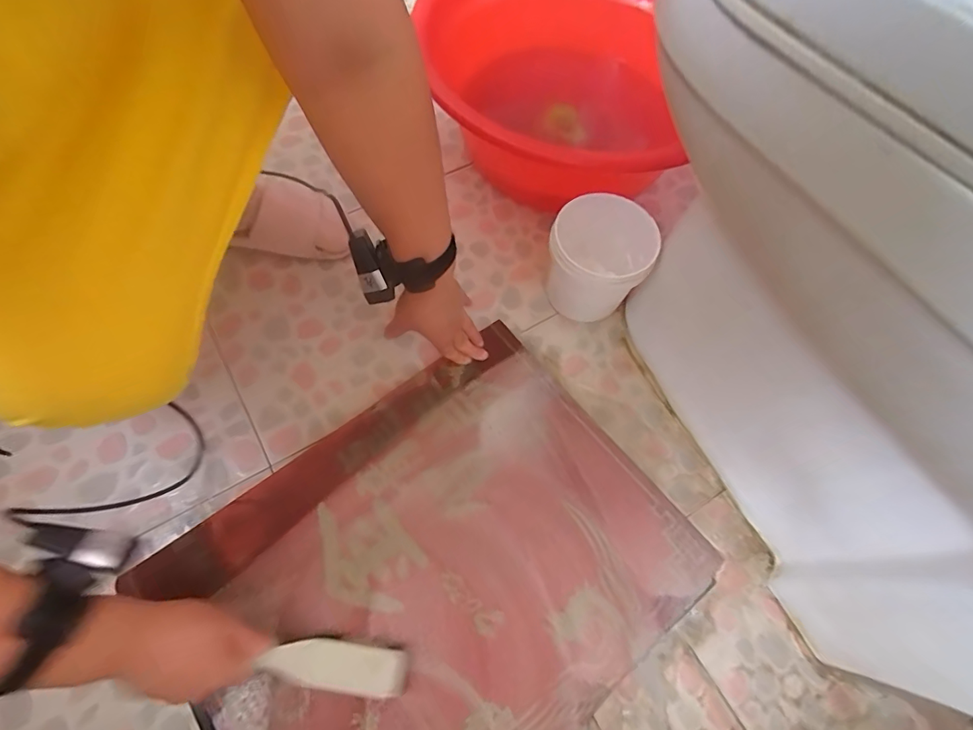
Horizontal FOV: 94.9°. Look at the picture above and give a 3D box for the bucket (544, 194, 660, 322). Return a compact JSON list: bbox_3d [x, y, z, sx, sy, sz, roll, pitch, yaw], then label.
[{"bbox_3d":[0.139,-0.128,0.587,0.126,0.127,0.124,1,66,-3],"label":"bucket"}]

